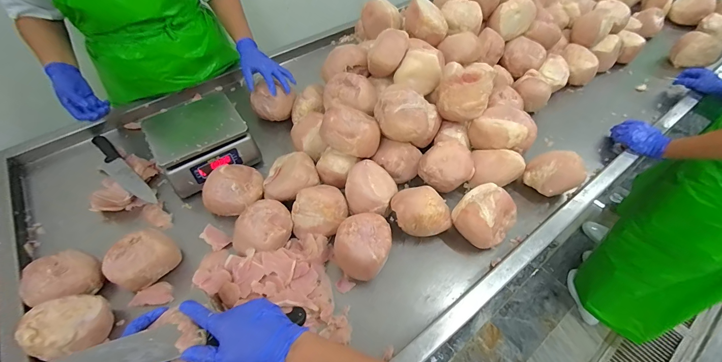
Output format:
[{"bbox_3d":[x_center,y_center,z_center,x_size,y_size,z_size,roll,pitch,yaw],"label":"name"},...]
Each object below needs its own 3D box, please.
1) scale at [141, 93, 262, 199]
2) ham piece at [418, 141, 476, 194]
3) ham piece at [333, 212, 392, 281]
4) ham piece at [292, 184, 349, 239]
[{"bbox_3d":[-0.419,-0.102,0.848,0.226,0.100,0.189,-31,58,-23],"label":"scale"},{"bbox_3d":[0.211,-0.036,0.785,0.125,0.098,0.089,7,52,5],"label":"ham piece"},{"bbox_3d":[0.005,0.138,0.684,0.111,0.089,0.121,0,52,0],"label":"ham piece"},{"bbox_3d":[-0.093,0.062,0.727,0.125,0.091,0.106,2,52,1],"label":"ham piece"}]

